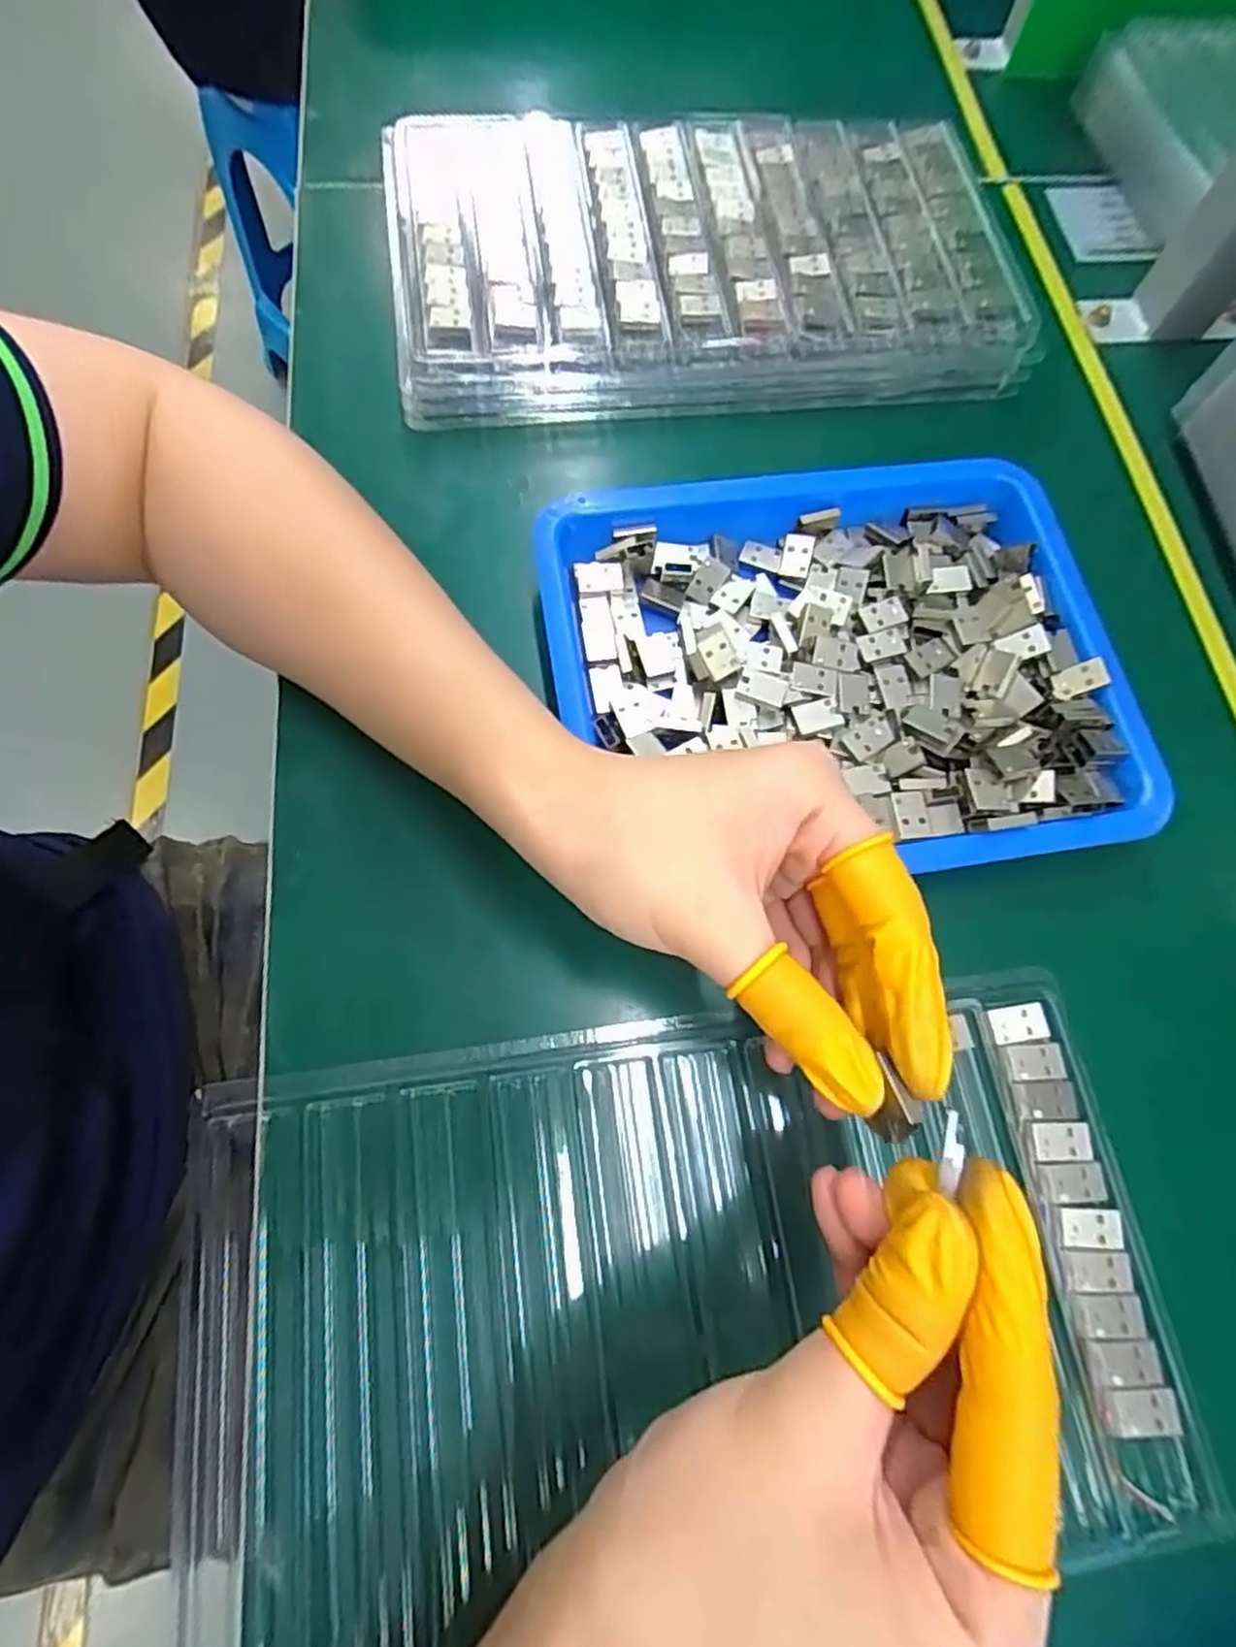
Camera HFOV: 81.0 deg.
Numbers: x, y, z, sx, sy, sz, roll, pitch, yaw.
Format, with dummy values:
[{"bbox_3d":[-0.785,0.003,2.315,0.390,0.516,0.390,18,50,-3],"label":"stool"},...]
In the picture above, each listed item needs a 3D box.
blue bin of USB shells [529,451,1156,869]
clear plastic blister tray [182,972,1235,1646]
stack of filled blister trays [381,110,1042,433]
[{"bbox_3d":[0.082,-0.061,0.286,0.212,0.030,0.166,-5,71,-4],"label":"blue bin of USB shells"},{"bbox_3d":[0.018,0.145,0.223,0.291,0.016,0.157,-6,71,-5],"label":"clear plastic blister tray"},{"bbox_3d":[0.039,-0.277,0.356,0.294,0.038,0.162,-6,71,-5],"label":"stack of filled blister trays"}]

